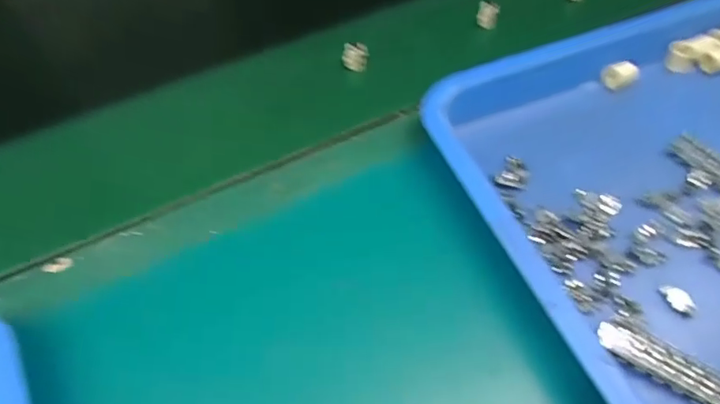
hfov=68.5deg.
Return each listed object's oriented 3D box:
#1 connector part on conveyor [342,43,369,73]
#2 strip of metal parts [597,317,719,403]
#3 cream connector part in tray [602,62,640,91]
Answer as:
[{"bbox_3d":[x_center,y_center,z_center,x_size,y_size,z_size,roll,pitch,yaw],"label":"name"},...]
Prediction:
[{"bbox_3d":[-0.005,-0.135,0.490,0.023,0.021,0.015,2,54,4],"label":"connector part on conveyor"},{"bbox_3d":[0.195,0.103,0.308,0.108,0.007,0.024,29,60,21],"label":"strip of metal parts"},{"bbox_3d":[0.226,-0.111,0.458,0.024,0.016,0.018,-12,54,-6],"label":"cream connector part in tray"}]

